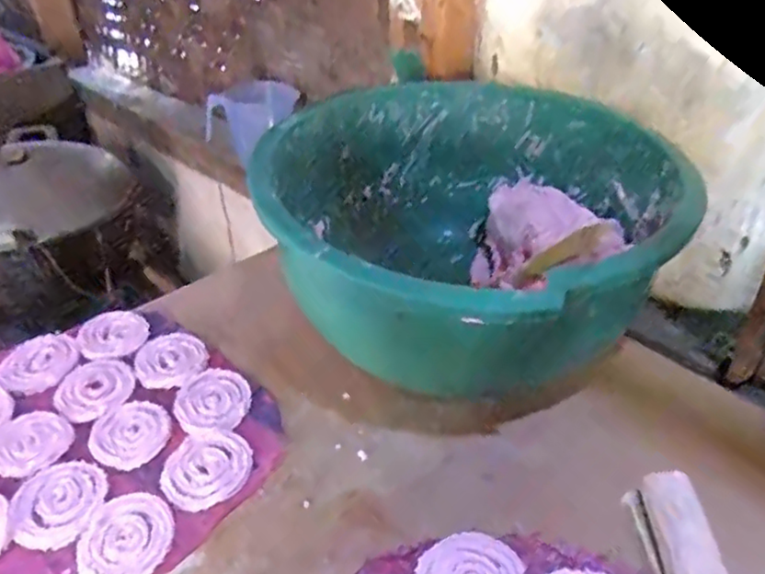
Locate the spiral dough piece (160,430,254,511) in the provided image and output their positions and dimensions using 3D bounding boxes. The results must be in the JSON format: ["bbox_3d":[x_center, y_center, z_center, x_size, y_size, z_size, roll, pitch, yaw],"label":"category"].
[{"bbox_3d":[-0.155,0.160,0.592,0.073,0.006,0.081,19,41,24],"label":"spiral dough piece"}]

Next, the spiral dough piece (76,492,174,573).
[{"bbox_3d":[-0.205,0.204,0.537,0.069,0.007,0.084,9,38,12],"label":"spiral dough piece"}]

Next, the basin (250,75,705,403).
[{"bbox_3d":[0.107,-0.057,0.729,0.406,0.194,0.418,-1,34,1],"label":"basin"}]

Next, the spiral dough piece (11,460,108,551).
[{"bbox_3d":[-0.273,0.180,0.564,0.068,0.006,0.085,-5,37,-6],"label":"spiral dough piece"}]

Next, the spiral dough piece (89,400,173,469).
[{"bbox_3d":[-0.235,0.137,0.623,0.069,0.010,0.070,-29,45,-32],"label":"spiral dough piece"}]

